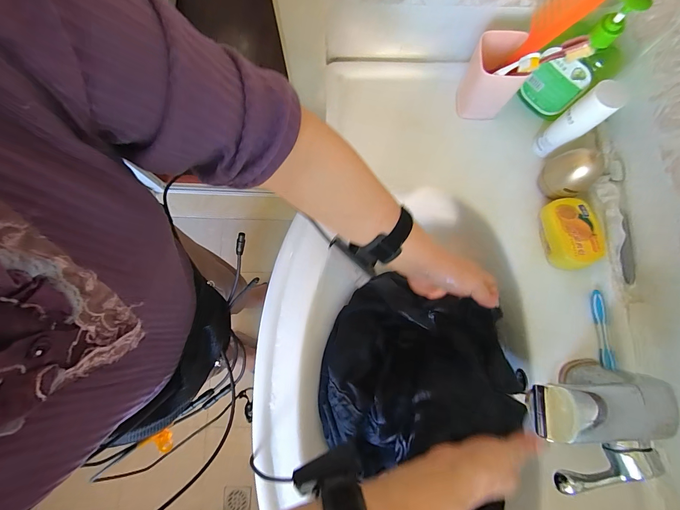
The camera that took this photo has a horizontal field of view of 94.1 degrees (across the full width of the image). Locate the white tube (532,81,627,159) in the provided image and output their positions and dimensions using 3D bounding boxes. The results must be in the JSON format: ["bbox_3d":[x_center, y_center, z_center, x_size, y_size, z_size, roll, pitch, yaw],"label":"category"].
[{"bbox_3d":[0.323,-0.180,0.439,0.037,0.121,0.039,0,78,0],"label":"white tube"}]

